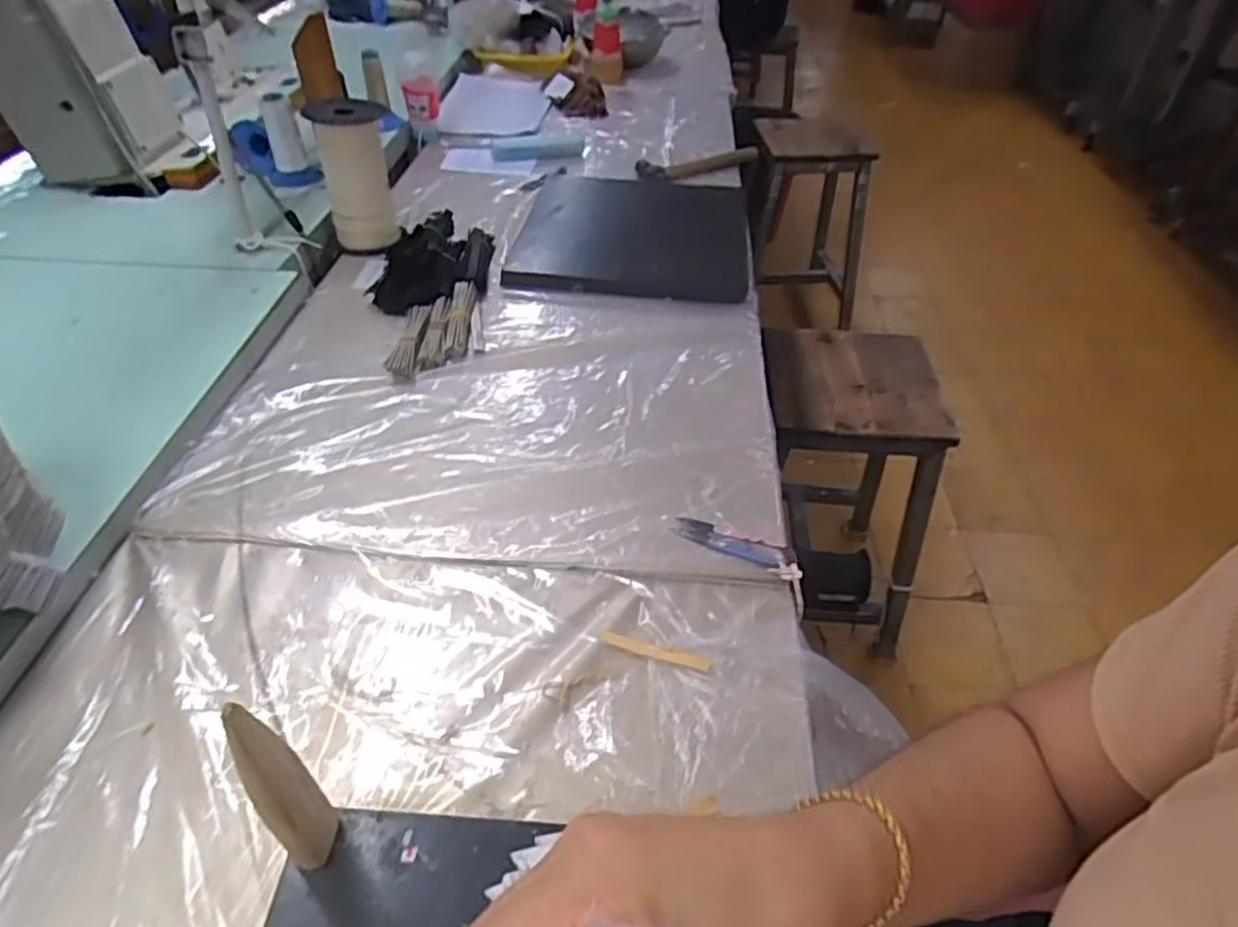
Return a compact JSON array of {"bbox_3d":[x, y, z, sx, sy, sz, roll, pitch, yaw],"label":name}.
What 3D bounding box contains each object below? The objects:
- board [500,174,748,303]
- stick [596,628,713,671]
[{"bbox_3d":[0.023,-0.319,0.987,0.294,0.026,0.328,6,44,3],"label":"board"},{"bbox_3d":[0.025,0.133,0.523,0.081,0.004,0.009,14,45,11],"label":"stick"}]

